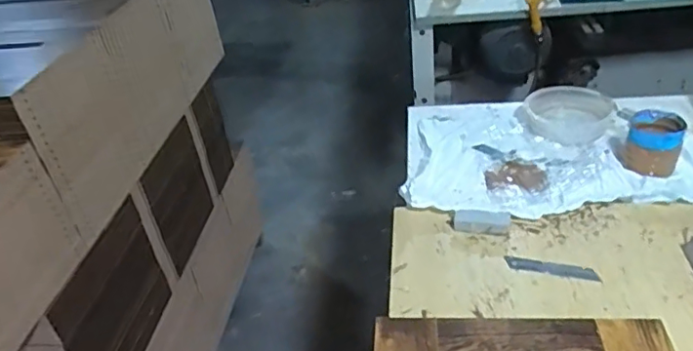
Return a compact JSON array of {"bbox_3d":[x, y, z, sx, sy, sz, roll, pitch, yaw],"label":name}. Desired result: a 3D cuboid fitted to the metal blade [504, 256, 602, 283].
[{"bbox_3d":[0.229,0.105,0.628,0.099,0.004,0.019,7,39,19],"label":"metal blade"}]

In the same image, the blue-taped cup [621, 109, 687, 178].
[{"bbox_3d":[0.408,-0.045,0.744,0.064,0.060,0.062,16,43,25],"label":"blue-taped cup"}]

